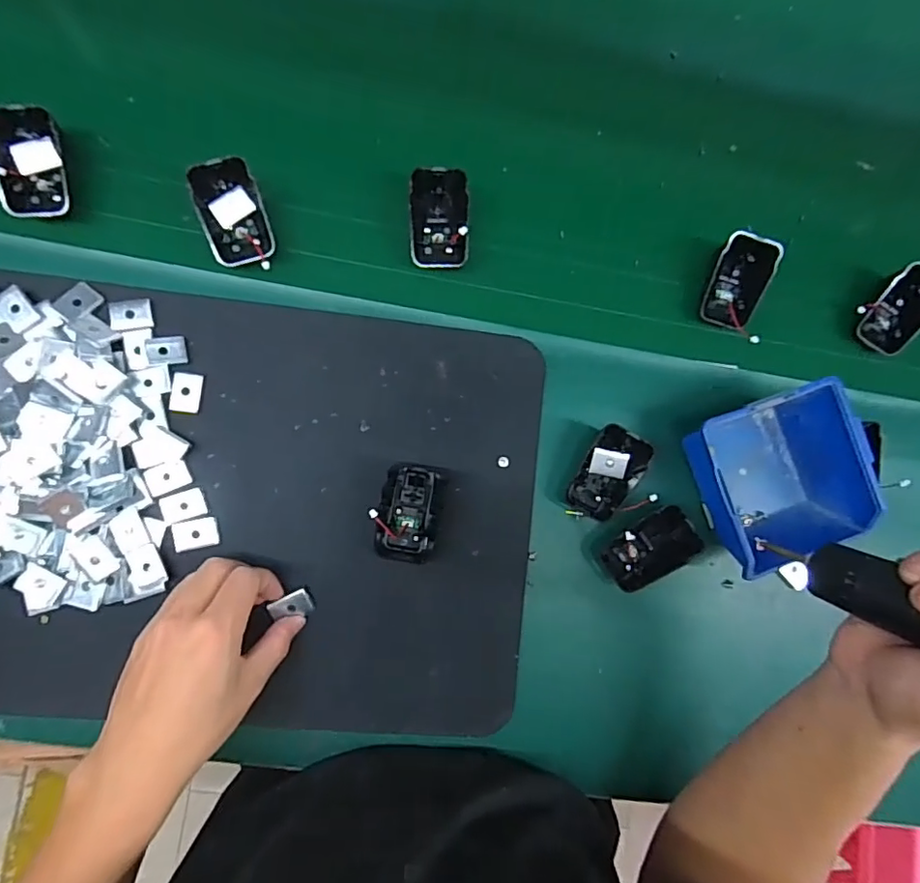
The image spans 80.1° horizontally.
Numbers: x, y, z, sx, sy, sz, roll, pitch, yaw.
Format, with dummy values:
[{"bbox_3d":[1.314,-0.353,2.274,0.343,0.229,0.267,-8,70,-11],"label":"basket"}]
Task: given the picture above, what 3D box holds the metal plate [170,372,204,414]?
[{"bbox_3d":[-0.197,-0.035,0.393,0.019,0.004,0.028,8,86,-7],"label":"metal plate"}]

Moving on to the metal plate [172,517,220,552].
[{"bbox_3d":[-0.186,0.065,0.385,0.029,0.004,0.020,-11,88,-8],"label":"metal plate"}]

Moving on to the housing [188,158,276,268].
[{"bbox_3d":[-0.164,-0.165,0.395,0.044,0.020,0.067,-19,89,-9],"label":"housing"}]

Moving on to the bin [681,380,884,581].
[{"bbox_3d":[0.236,0.030,0.415,0.110,0.065,0.125,-18,91,-6],"label":"bin"}]

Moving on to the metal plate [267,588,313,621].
[{"bbox_3d":[-0.119,0.118,0.388,0.027,0.005,0.019,-28,100,-18],"label":"metal plate"}]

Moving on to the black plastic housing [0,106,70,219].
[{"bbox_3d":[-0.300,-0.194,0.381,0.045,0.022,0.069,-6,87,-8],"label":"black plastic housing"}]

